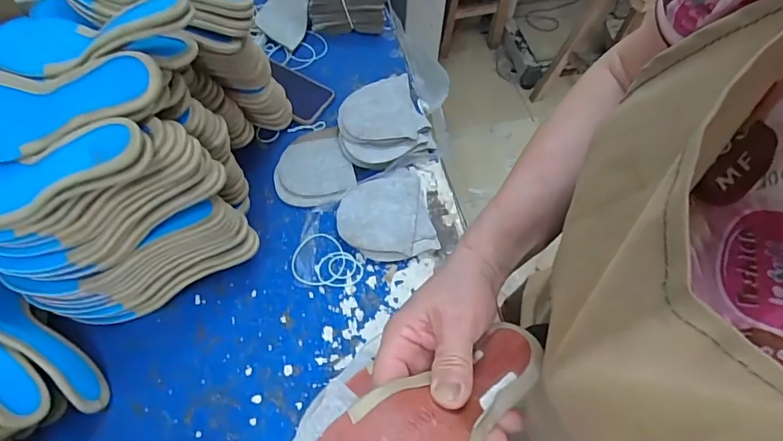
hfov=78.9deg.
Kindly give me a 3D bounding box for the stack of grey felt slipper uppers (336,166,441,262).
[{"bbox_3d":[-0.009,-0.010,0.627,0.119,0.022,0.133,-9,59,-7],"label":"stack of grey felt slipper uppers"}]

